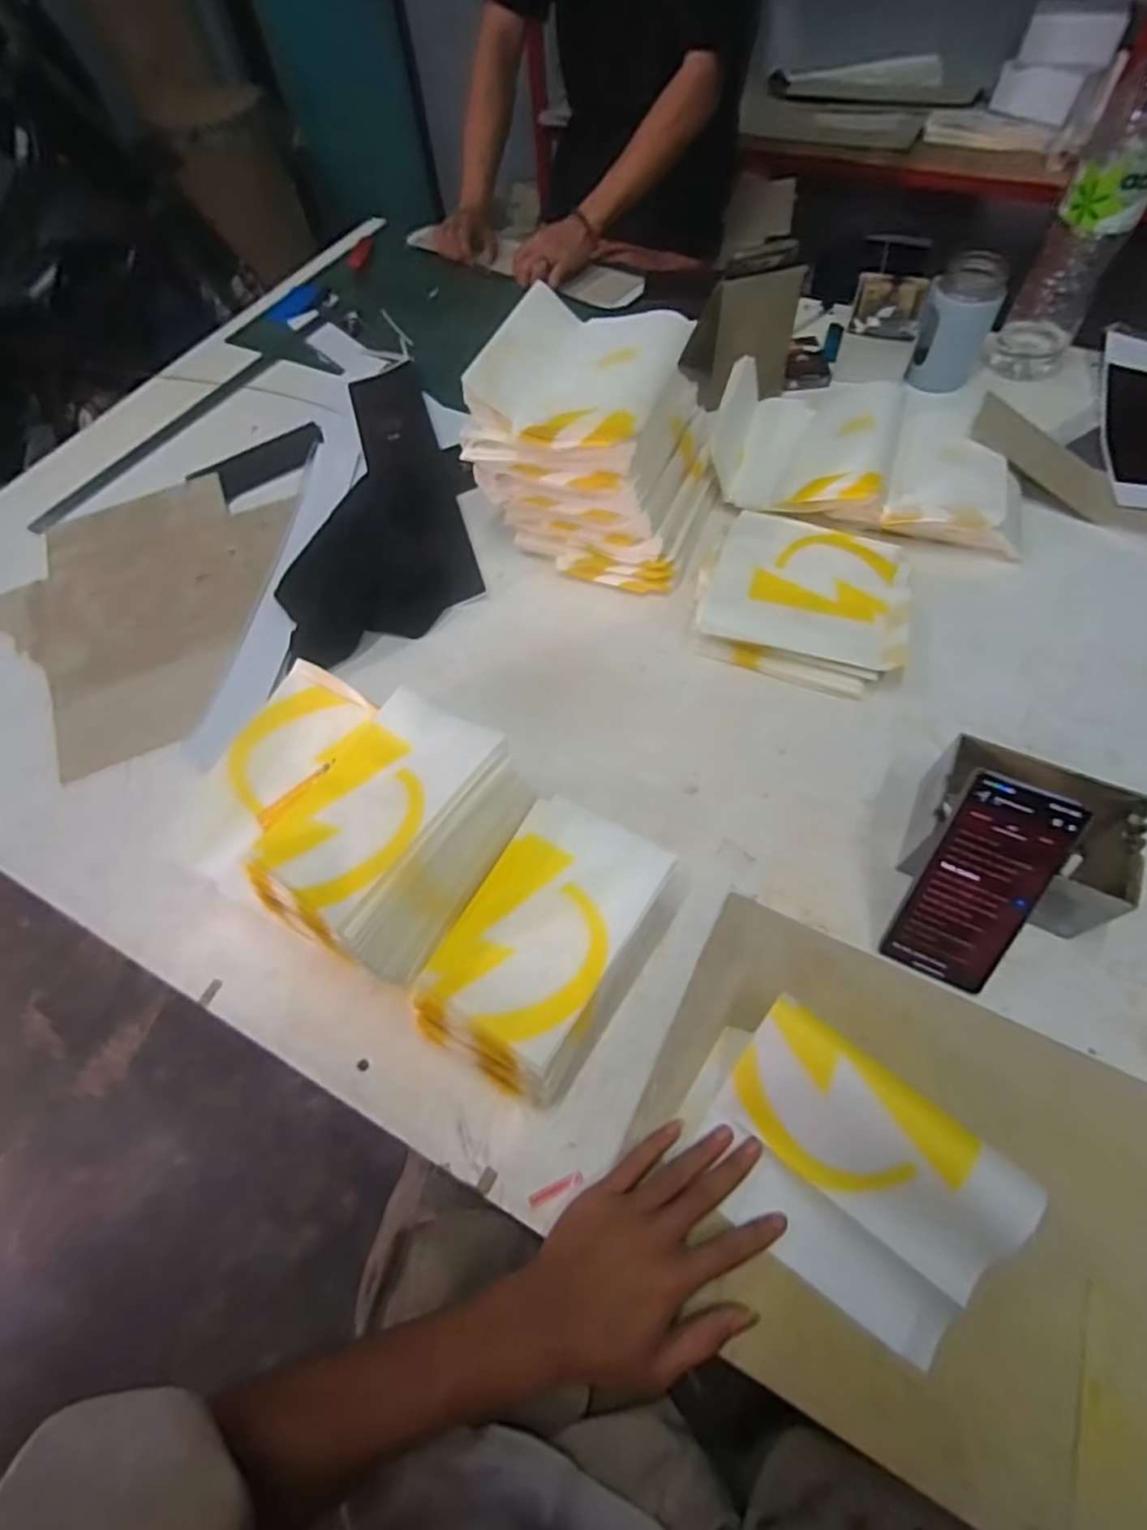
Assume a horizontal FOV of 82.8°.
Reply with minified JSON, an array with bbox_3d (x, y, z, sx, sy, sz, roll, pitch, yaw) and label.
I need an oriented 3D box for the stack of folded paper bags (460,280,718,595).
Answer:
[{"bbox_3d":[0.029,-0.336,0.690,0.229,0.190,0.184,20,64,15],"label":"stack of folded paper bags"}]

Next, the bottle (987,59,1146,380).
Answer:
[{"bbox_3d":[0.588,-0.609,0.738,0.085,0.319,0.076,29,66,19],"label":"bottle"}]

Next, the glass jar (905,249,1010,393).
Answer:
[{"bbox_3d":[0.488,-0.562,0.827,0.086,0.130,0.085,-2,60,3],"label":"glass jar"}]

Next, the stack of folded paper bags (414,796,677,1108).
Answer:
[{"bbox_3d":[-0.020,0.133,0.499,0.127,0.085,0.190,27,66,18],"label":"stack of folded paper bags"}]

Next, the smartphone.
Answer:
[{"bbox_3d":[0.294,0.089,0.472,0.075,0.163,0.008,23,25,19],"label":"smartphone"}]

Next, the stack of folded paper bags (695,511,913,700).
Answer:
[{"bbox_3d":[0.243,-0.177,0.688,0.206,0.041,0.199,17,63,13],"label":"stack of folded paper bags"}]

